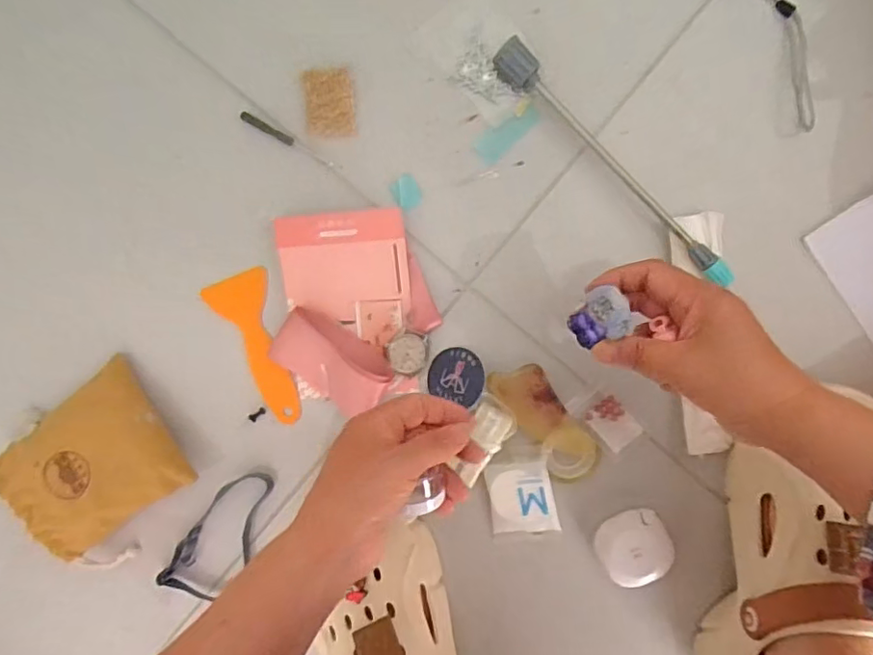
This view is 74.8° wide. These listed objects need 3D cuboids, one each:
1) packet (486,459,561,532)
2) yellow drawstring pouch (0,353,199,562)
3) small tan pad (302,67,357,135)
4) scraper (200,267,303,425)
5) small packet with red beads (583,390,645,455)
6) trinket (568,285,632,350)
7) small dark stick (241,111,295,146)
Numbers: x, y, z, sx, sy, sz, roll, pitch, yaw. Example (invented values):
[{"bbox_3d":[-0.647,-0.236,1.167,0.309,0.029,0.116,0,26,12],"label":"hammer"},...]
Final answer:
[{"bbox_3d":[0.065,0.131,0.432,0.048,0.010,0.058,-9,95,1],"label":"packet"},{"bbox_3d":[-0.269,0.106,0.447,0.129,0.041,0.110,-34,94,3],"label":"yellow drawstring pouch"},{"bbox_3d":[-0.077,-0.163,0.414,0.035,0.006,0.045,-1,95,0],"label":"small tan pad"},{"bbox_3d":[-0.135,0.018,0.445,0.048,0.006,0.120,-22,95,2],"label":"scraper"},{"bbox_3d":[0.133,0.072,0.433,0.028,0.009,0.044,-43,94,4],"label":"small packet with red beads"},{"bbox_3d":[0.100,-0.004,0.346,0.030,0.013,0.035,52,126,15],"label":"trinket"},{"bbox_3d":[-0.125,-0.147,0.422,0.041,0.004,0.007,29,95,-2],"label":"small dark stick"}]

